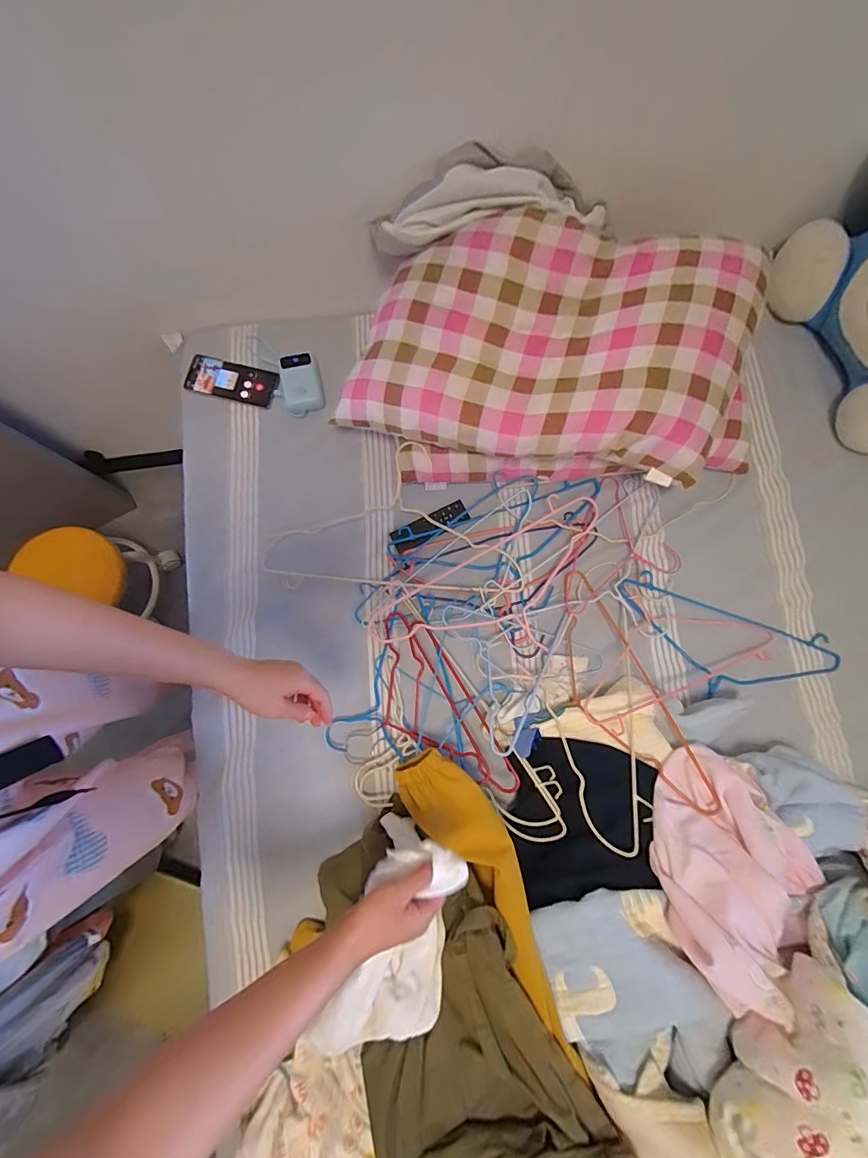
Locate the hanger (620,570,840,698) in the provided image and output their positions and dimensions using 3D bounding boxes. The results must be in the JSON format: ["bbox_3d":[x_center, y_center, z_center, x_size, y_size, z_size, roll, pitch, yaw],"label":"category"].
[{"bbox_3d":[0.488,0.118,0.739,0.384,0.017,0.159,20,79,3],"label":"hanger"}]

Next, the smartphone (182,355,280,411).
[{"bbox_3d":[-0.384,-0.377,0.833,0.167,0.014,0.072,12,93,-4],"label":"smartphone"}]

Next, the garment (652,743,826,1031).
[{"bbox_3d":[0.388,0.369,0.562,0.222,0.118,0.242,-26,80,-6],"label":"garment"}]

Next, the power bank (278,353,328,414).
[{"bbox_3d":[-0.248,-0.364,0.816,0.075,0.042,0.106,-12,79,-3],"label":"power bank"}]

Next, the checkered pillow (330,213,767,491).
[{"bbox_3d":[0.158,-0.341,0.712,0.601,0.229,0.334,5,79,0],"label":"checkered pillow"}]

